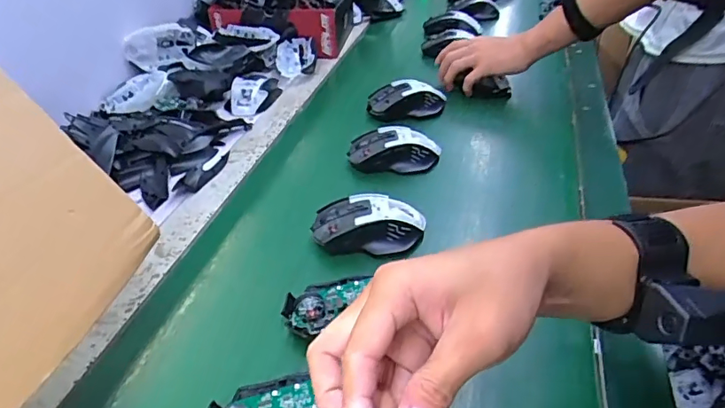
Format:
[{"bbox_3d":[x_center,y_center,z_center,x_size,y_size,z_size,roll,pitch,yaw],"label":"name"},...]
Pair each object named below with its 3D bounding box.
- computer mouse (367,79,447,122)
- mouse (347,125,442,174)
[{"bbox_3d":[0.069,-0.154,0.748,0.121,0.038,0.056,-4,38,-2],"label":"computer mouse"},{"bbox_3d":[0.040,-0.071,0.642,0.116,0.035,0.061,-2,38,0],"label":"mouse"}]

